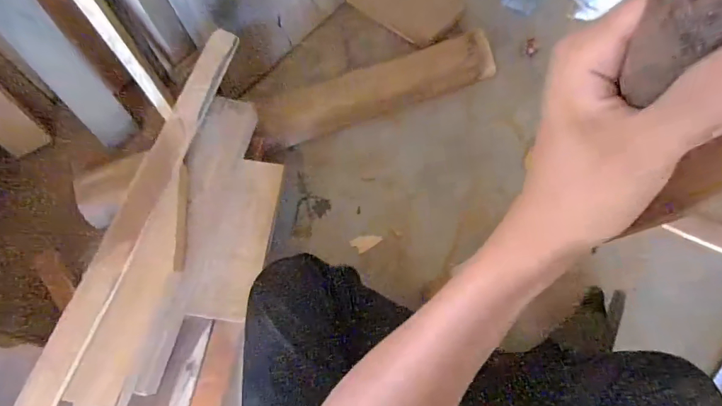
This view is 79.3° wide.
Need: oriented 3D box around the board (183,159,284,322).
[{"bbox_3d":[-0.209,0.051,0.687,0.132,0.011,0.251,14,77,-30],"label":"board"}]

